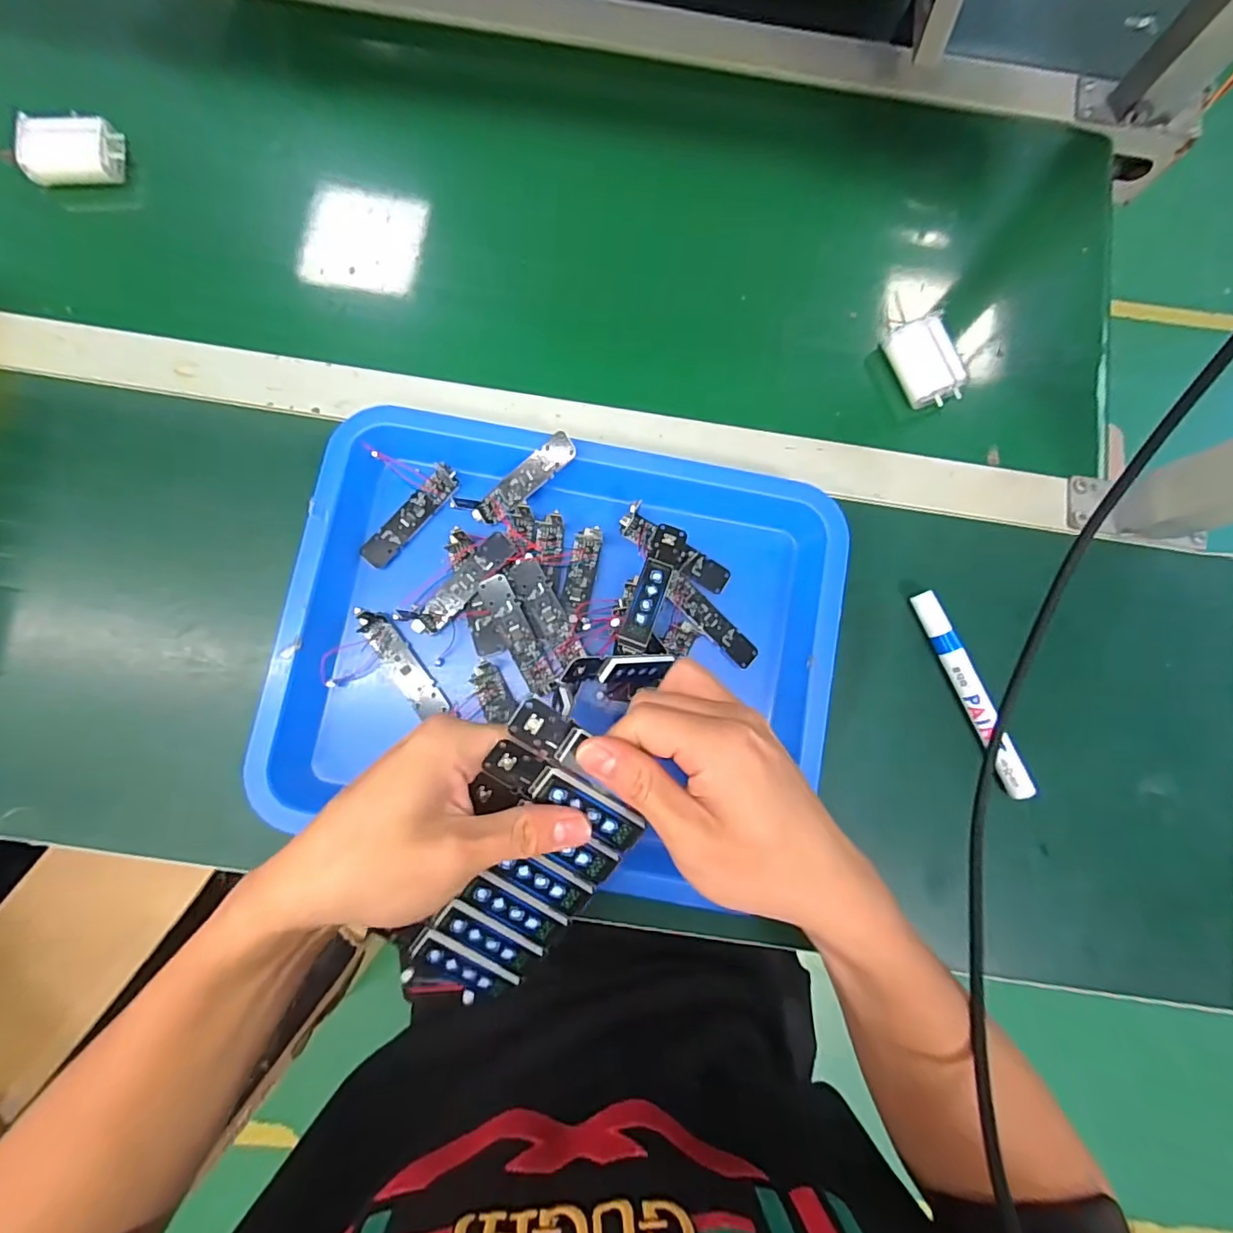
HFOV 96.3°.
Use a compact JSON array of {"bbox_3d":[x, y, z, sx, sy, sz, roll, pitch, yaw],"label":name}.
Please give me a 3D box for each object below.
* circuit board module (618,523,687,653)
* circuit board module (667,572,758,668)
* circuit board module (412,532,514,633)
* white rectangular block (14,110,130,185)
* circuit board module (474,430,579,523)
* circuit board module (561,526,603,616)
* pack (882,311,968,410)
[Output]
[{"bbox_3d":[0.022,-0.018,0.324,0.018,0.010,0.079,20,81,0],"label":"circuit board module"},{"bbox_3d":[0.062,0.003,0.358,0.073,0.007,0.019,45,71,2],"label":"circuit board module"},{"bbox_3d":[-0.097,-0.020,0.352,0.019,0.013,0.079,42,82,4],"label":"circuit board module"},{"bbox_3d":[-0.385,-0.331,0.391,0.062,0.023,0.038,-6,82,-3],"label":"white rectangular block"},{"bbox_3d":[-0.059,-0.086,0.351,0.078,0.008,0.020,-35,84,20],"label":"circuit board module"},{"bbox_3d":[-0.022,-0.030,0.361,0.019,0.004,0.059,11,81,-1],"label":"circuit board module"},{"bbox_3d":[0.218,-0.178,0.387,0.038,0.016,0.059,-21,83,-5],"label":"pack"}]

